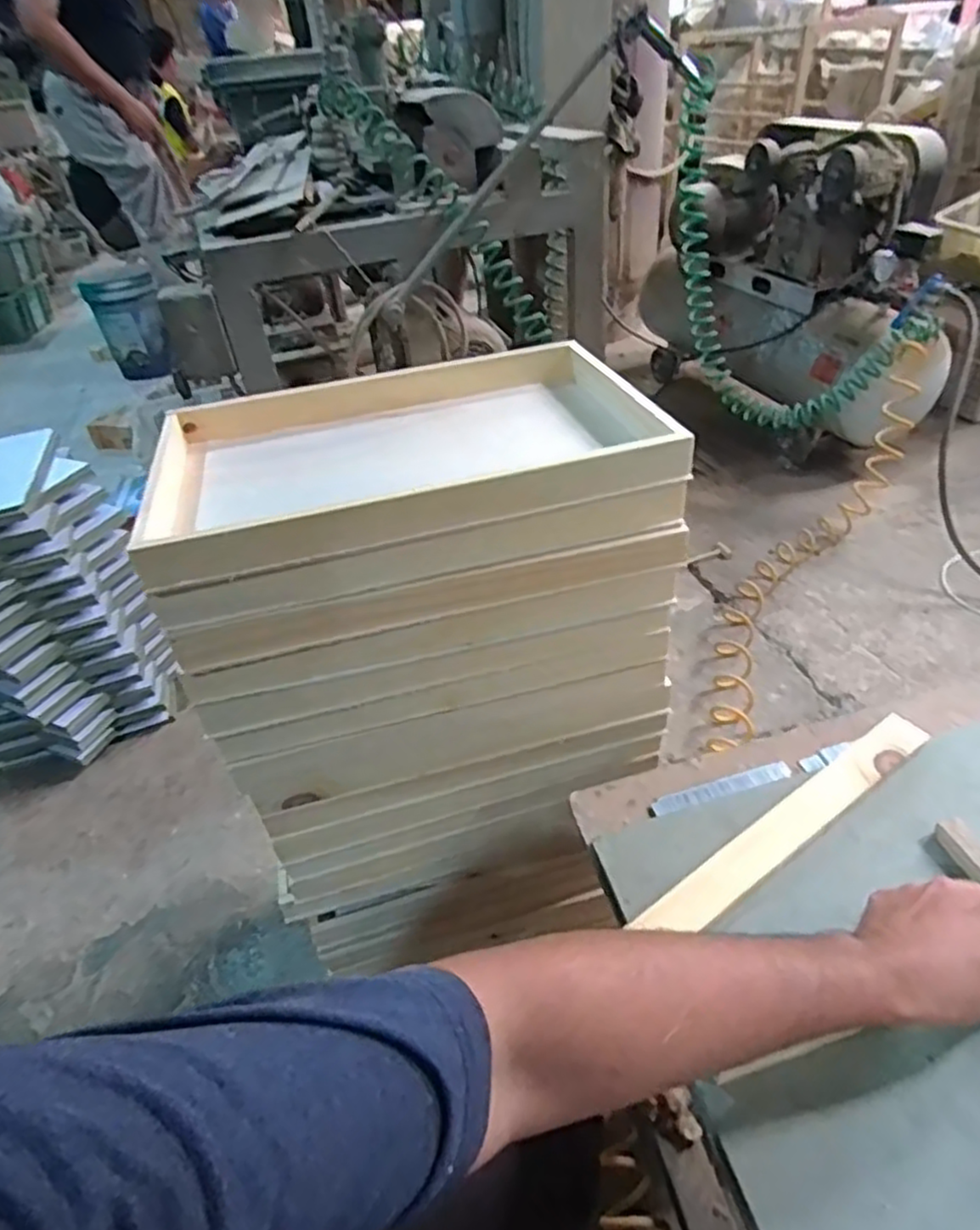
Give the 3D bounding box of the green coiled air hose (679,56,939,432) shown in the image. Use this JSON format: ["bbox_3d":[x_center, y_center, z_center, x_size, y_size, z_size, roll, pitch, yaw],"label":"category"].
[{"bbox_3d":[0.669,-0.728,1.421,0.543,0.684,0.108,7,42,16],"label":"green coiled air hose"}]

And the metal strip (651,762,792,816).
[{"bbox_3d":[0.195,0.146,0.568,0.124,0.007,0.016,-14,40,-9],"label":"metal strip"}]

